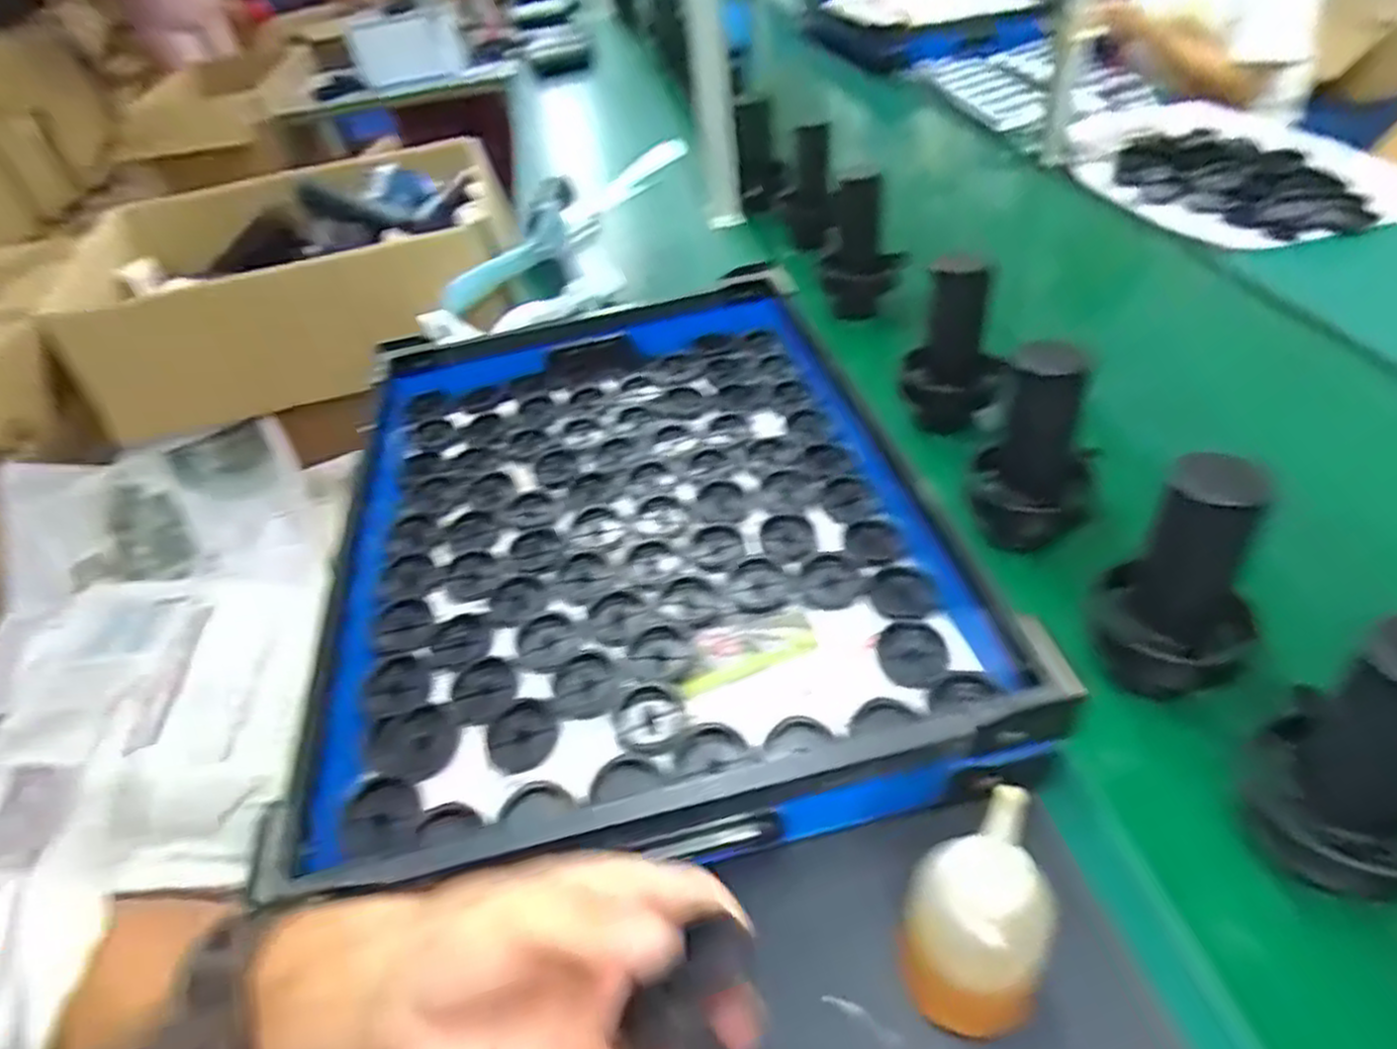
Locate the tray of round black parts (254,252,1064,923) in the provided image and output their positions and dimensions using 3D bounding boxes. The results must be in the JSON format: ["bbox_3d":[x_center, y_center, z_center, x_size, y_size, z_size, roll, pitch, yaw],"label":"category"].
[{"bbox_3d":[-0.062,-0.022,0.665,0.464,0.084,0.620,-11,41,-5],"label":"tray of round black parts"}]

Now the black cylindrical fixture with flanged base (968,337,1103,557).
[{"bbox_3d":[0.270,-0.074,0.607,0.087,0.153,0.094,-4,41,3],"label":"black cylindrical fixture with flanged base"}]

